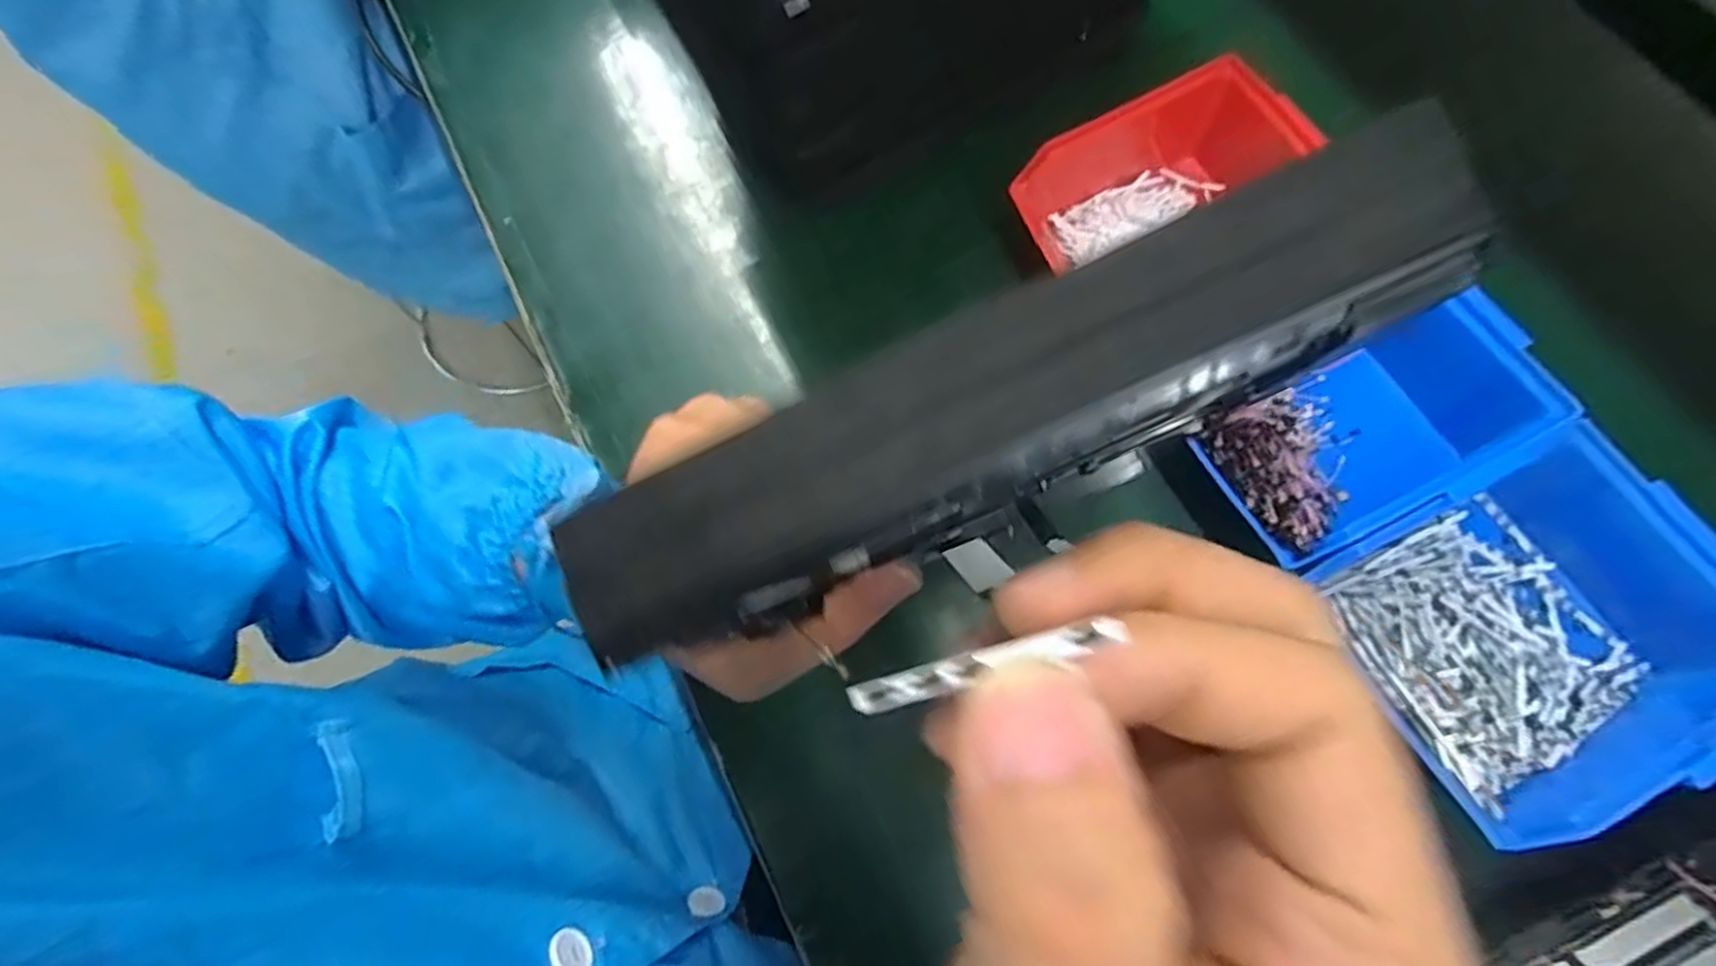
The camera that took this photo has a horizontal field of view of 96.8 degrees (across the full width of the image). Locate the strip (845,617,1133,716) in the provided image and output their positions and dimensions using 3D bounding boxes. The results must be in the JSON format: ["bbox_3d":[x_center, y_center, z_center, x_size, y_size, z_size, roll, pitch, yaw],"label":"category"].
[{"bbox_3d":[0.016,0.025,0.103,0.037,0.004,0.005,-20,69,17],"label":"strip"}]

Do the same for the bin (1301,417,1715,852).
[{"bbox_3d":[0.280,0.065,0.317,0.135,0.061,0.131,-23,71,-6],"label":"bin"}]

